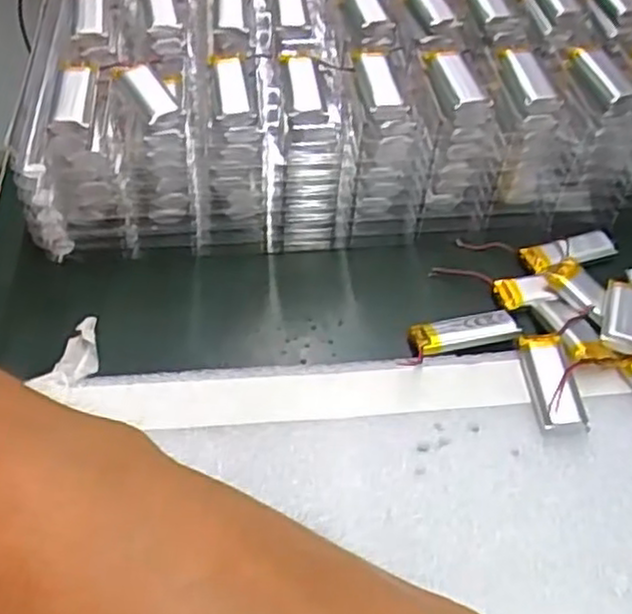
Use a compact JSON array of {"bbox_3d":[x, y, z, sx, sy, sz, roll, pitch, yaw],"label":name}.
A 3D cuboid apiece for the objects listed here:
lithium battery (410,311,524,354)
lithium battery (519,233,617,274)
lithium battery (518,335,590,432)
[{"bbox_3d":[0.058,0.009,0.289,0.042,0.004,0.015,-8,49,-10],"label":"lithium battery"},{"bbox_3d":[0.112,-0.024,0.323,0.044,0.008,0.015,-11,49,-12],"label":"lithium battery"},{"bbox_3d":[0.085,0.027,0.269,0.016,0.009,0.040,0,48,-3],"label":"lithium battery"}]

